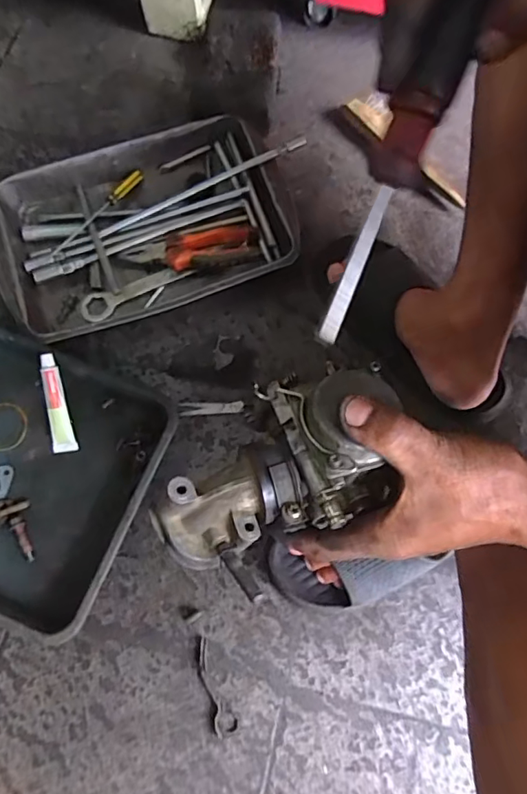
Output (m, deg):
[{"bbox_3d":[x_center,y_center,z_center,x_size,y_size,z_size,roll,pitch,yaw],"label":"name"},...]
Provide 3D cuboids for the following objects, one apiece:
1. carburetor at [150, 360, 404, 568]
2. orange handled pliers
[{"bbox_3d":[0.004,0.039,0.304,0.144,0.057,0.081,-17,72,-3],"label":"carburetor"},{"bbox_3d":[-0.090,-0.186,0.650,0.166,0.017,0.062,-11,72,-1],"label":"orange handled pliers"}]

